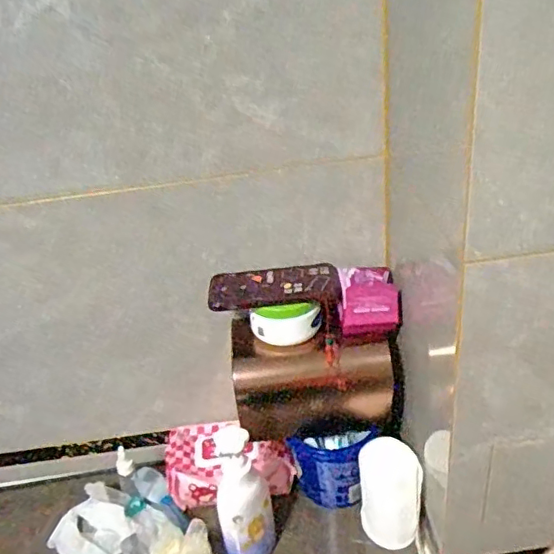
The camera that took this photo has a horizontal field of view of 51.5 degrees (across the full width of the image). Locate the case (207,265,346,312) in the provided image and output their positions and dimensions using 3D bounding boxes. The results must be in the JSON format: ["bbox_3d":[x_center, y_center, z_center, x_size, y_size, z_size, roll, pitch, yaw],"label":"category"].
[{"bbox_3d":[-0.003,0.014,0.729,0.163,0.020,0.065,-6,31,1],"label":"case"}]

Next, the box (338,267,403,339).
[{"bbox_3d":[0.120,0.030,0.736,0.079,0.064,0.083,-2,31,7],"label":"box"}]

